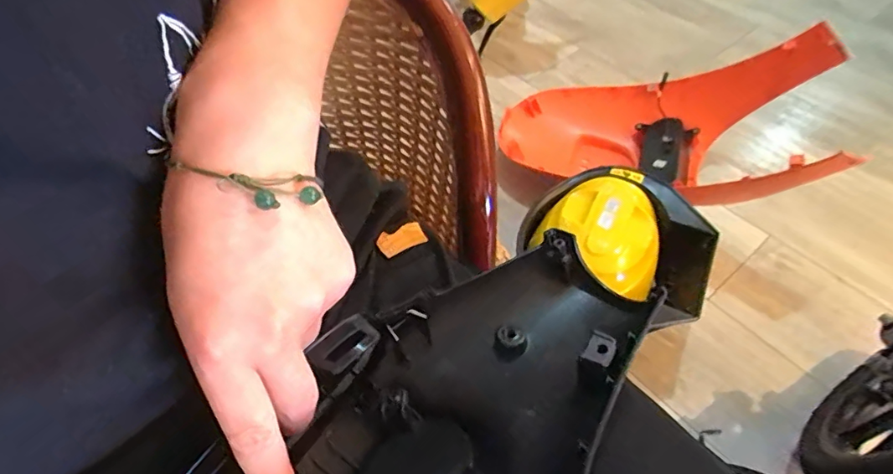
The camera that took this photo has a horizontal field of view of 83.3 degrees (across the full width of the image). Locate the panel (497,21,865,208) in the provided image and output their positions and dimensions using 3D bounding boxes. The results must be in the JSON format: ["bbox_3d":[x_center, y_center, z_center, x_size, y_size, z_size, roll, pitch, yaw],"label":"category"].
[{"bbox_3d":[0.410,-0.240,0.974,0.521,0.283,0.350,24,60,18],"label":"panel"}]

